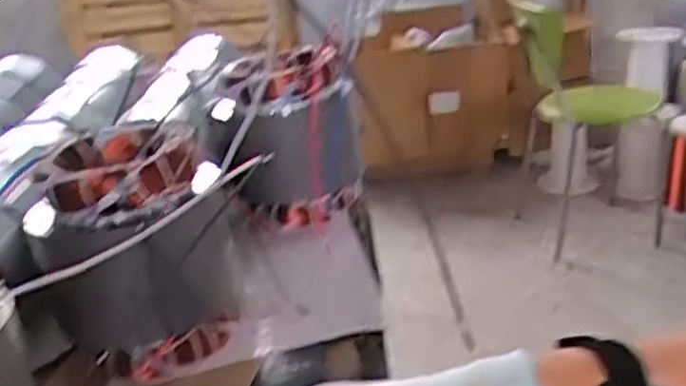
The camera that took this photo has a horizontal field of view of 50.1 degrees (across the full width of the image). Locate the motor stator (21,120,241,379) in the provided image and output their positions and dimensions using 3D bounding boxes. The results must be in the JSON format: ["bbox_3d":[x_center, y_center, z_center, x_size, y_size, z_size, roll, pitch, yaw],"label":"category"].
[{"bbox_3d":[-0.170,0.042,0.625,0.134,0.167,0.141,2,24,16],"label":"motor stator"}]

